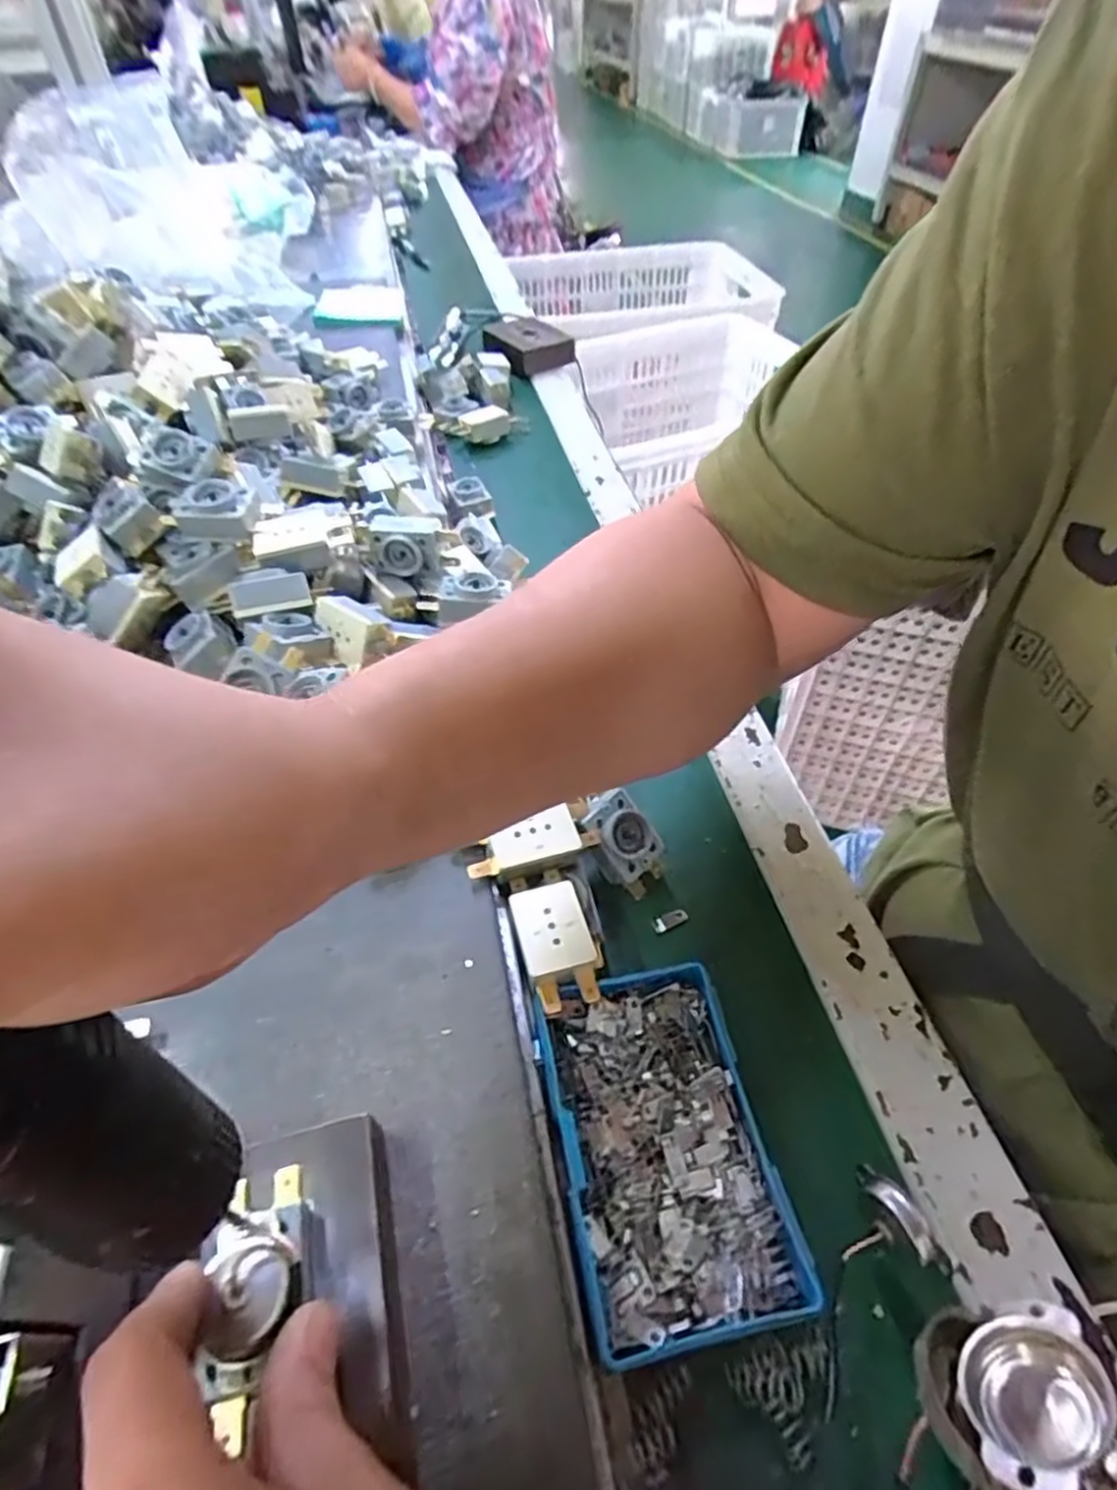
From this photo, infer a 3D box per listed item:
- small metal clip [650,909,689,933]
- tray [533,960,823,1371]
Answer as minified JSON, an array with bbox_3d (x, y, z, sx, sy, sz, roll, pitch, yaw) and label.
[{"bbox_3d":[0.051,0.081,0.329,0.018,0.004,0.007,-17,50,-18],"label":"small metal clip"},{"bbox_3d":[0.036,0.142,0.256,0.070,0.024,0.112,-7,48,-10],"label":"tray"}]

